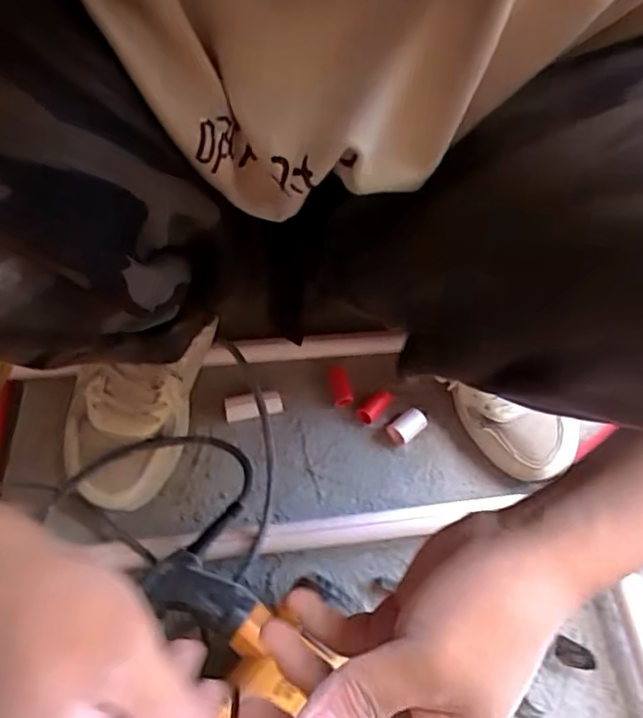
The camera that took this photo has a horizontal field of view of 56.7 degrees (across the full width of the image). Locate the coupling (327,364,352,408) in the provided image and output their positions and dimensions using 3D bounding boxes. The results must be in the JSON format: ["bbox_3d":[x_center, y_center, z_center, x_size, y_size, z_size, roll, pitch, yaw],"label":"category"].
[{"bbox_3d":[0.019,0.028,0.640,0.020,0.016,0.047,-12,62,-8],"label":"coupling"}]

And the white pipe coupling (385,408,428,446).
[{"bbox_3d":[0.088,0.070,0.622,0.040,0.022,0.028,-37,69,-20],"label":"white pipe coupling"}]

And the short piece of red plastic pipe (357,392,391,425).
[{"bbox_3d":[0.055,0.050,0.631,0.020,0.014,0.040,38,66,17],"label":"short piece of red plastic pipe"}]

